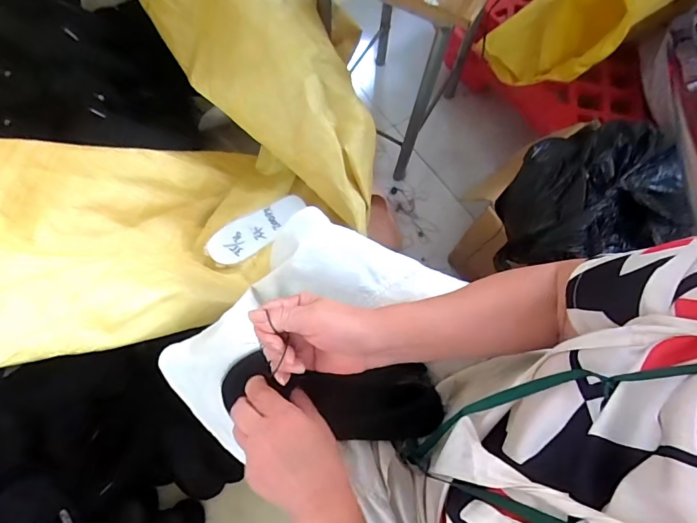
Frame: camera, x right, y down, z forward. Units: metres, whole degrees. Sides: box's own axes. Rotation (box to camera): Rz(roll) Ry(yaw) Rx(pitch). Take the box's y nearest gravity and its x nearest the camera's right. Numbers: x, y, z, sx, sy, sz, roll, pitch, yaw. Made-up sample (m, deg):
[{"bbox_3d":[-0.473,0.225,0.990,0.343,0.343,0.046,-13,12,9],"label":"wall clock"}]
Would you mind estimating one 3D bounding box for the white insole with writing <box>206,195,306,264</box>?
[{"bbox_3d":[-0.167,-0.058,0.806,0.191,0.007,0.065,-28,82,-11],"label":"white insole with writing"}]

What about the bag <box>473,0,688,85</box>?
[{"bbox_3d":[0.522,-0.533,0.913,0.365,0.305,0.234,-33,75,-14],"label":"bag"}]

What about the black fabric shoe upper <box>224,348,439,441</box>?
[{"bbox_3d":[-0.010,0.143,0.460,0.236,0.053,0.076,11,69,-5],"label":"black fabric shoe upper"}]

